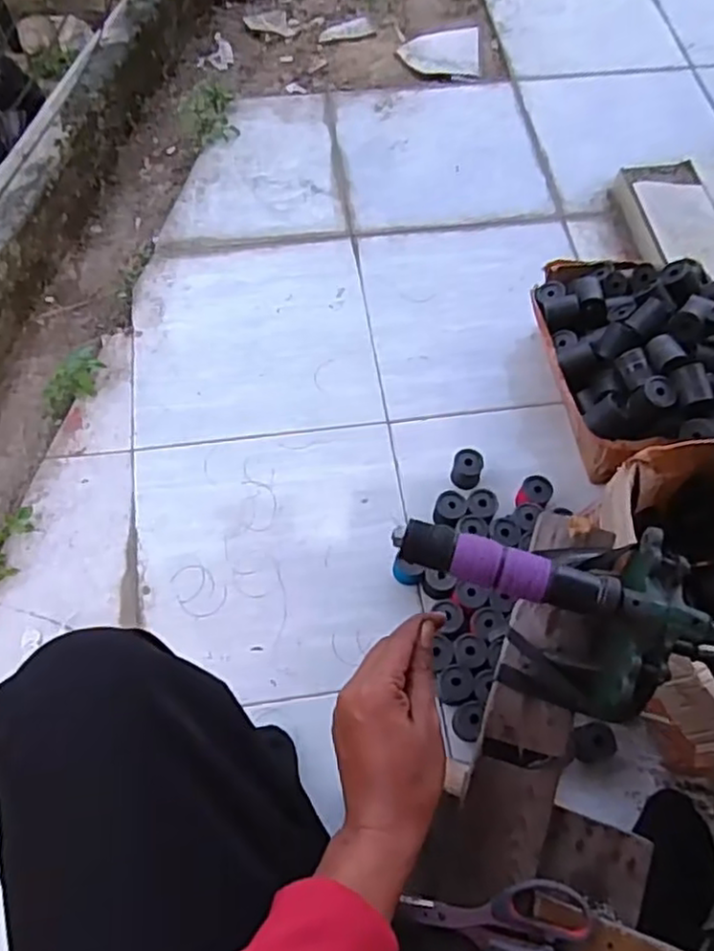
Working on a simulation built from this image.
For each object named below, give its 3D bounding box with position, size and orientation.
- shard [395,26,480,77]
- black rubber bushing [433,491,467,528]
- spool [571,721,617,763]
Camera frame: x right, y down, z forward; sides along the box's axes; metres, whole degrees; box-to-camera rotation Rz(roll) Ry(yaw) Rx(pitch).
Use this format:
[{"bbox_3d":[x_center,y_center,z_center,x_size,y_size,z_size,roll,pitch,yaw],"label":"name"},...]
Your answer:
[{"bbox_3d":[0.185,-0.947,1.515,0.175,0.017,0.157,3,64,-1],"label":"shard"},{"bbox_3d":[0.134,0.055,0.989,0.046,0.055,0.051,13,65,3],"label":"black rubber bushing"},{"bbox_3d":[0.299,0.339,0.859,0.051,0.032,0.044,-4,64,-4],"label":"spool"}]

